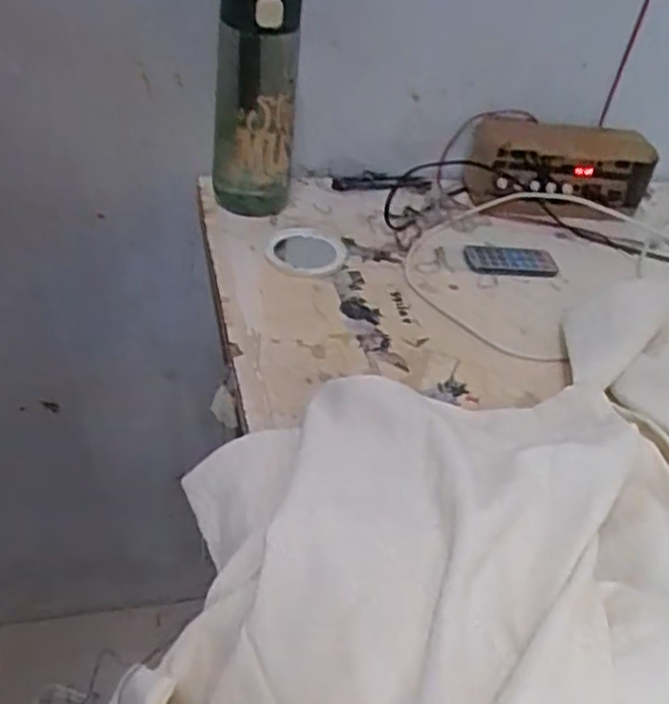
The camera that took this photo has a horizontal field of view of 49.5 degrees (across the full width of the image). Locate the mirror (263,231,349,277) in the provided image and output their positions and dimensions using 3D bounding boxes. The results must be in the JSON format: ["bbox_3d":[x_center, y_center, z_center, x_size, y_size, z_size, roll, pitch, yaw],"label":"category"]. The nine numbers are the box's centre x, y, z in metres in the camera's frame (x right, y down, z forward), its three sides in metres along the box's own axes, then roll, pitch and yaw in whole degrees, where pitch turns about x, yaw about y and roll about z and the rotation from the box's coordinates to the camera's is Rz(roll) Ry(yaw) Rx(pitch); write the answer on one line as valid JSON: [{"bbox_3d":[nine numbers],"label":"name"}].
[{"bbox_3d":[-0.026,-0.092,0.667,0.072,0.005,0.076,5,38,-4],"label":"mirror"}]

